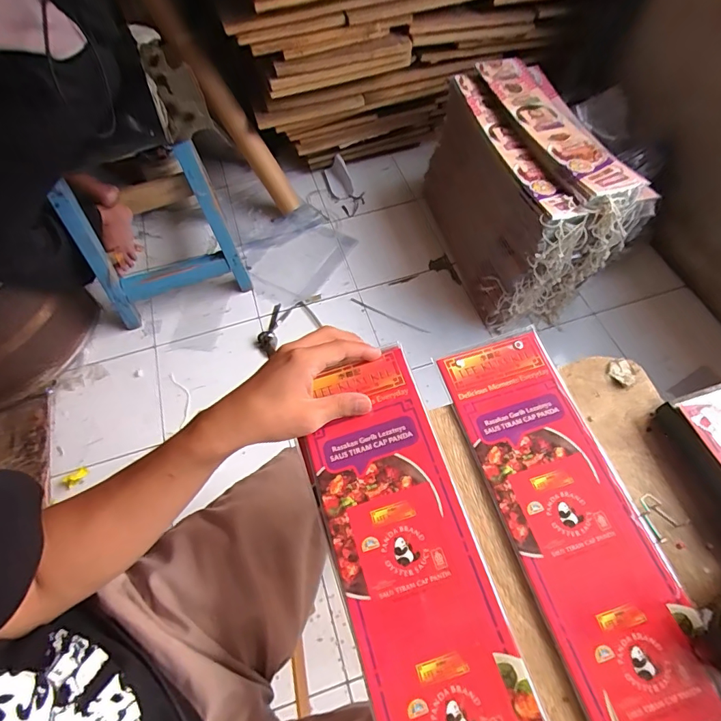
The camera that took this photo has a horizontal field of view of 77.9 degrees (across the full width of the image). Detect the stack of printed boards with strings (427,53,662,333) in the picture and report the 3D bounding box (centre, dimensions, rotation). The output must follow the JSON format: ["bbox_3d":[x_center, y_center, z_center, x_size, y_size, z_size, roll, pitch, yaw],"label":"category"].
[{"bbox_3d":[0.469,-0.483,1.338,0.366,0.516,0.717,-10,60,-2],"label":"stack of printed boards with strings"}]

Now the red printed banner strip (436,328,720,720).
[{"bbox_3d":[0.199,0.191,0.342,0.110,0.012,0.487,-16,61,-6],"label":"red printed banner strip"}]

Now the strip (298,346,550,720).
[{"bbox_3d":[0.064,0.231,0.309,0.114,0.007,0.521,-18,63,-4],"label":"strip"}]

